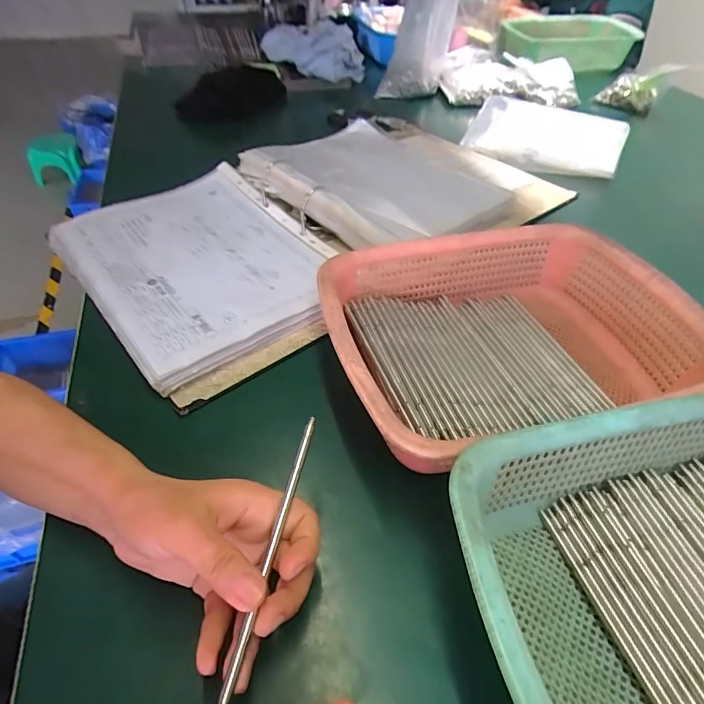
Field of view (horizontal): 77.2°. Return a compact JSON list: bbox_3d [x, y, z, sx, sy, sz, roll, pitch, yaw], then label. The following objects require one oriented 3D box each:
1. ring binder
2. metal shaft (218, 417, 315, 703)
[{"bbox_3d":[-0.047,-0.180,0.547,0.542,0.045,0.343,-30,53,-26],"label":"ring binder"},{"bbox_3d":[-0.043,0.106,0.233,0.005,0.007,0.162,9,52,8],"label":"metal shaft"}]

